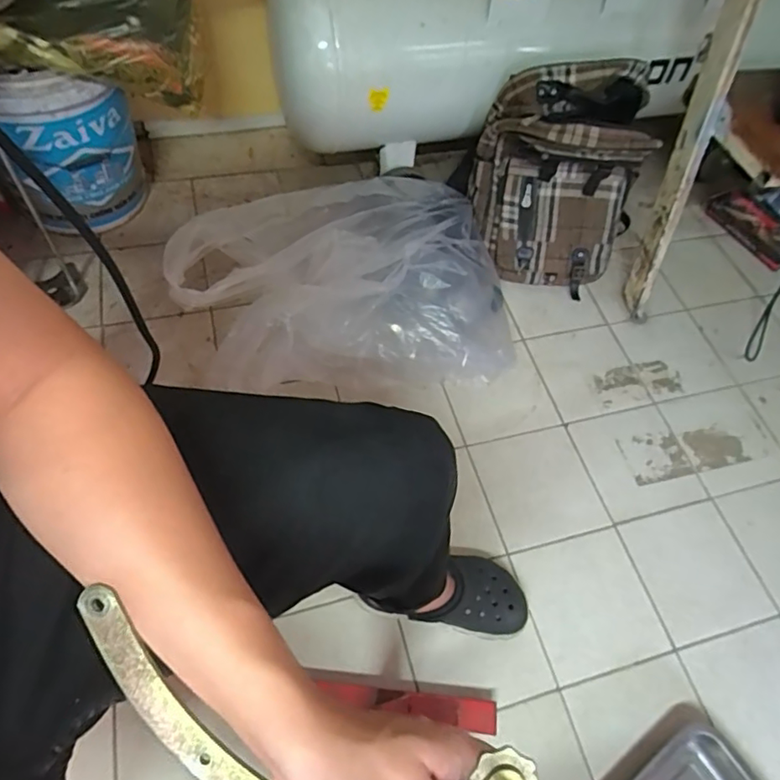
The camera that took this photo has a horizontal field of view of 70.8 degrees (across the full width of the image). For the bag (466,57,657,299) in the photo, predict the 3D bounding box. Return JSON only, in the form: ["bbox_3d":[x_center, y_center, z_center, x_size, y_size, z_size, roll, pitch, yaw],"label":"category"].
[{"bbox_3d":[0.317,-0.388,1.035,0.301,0.333,0.211,4,59,-4],"label":"bag"}]

